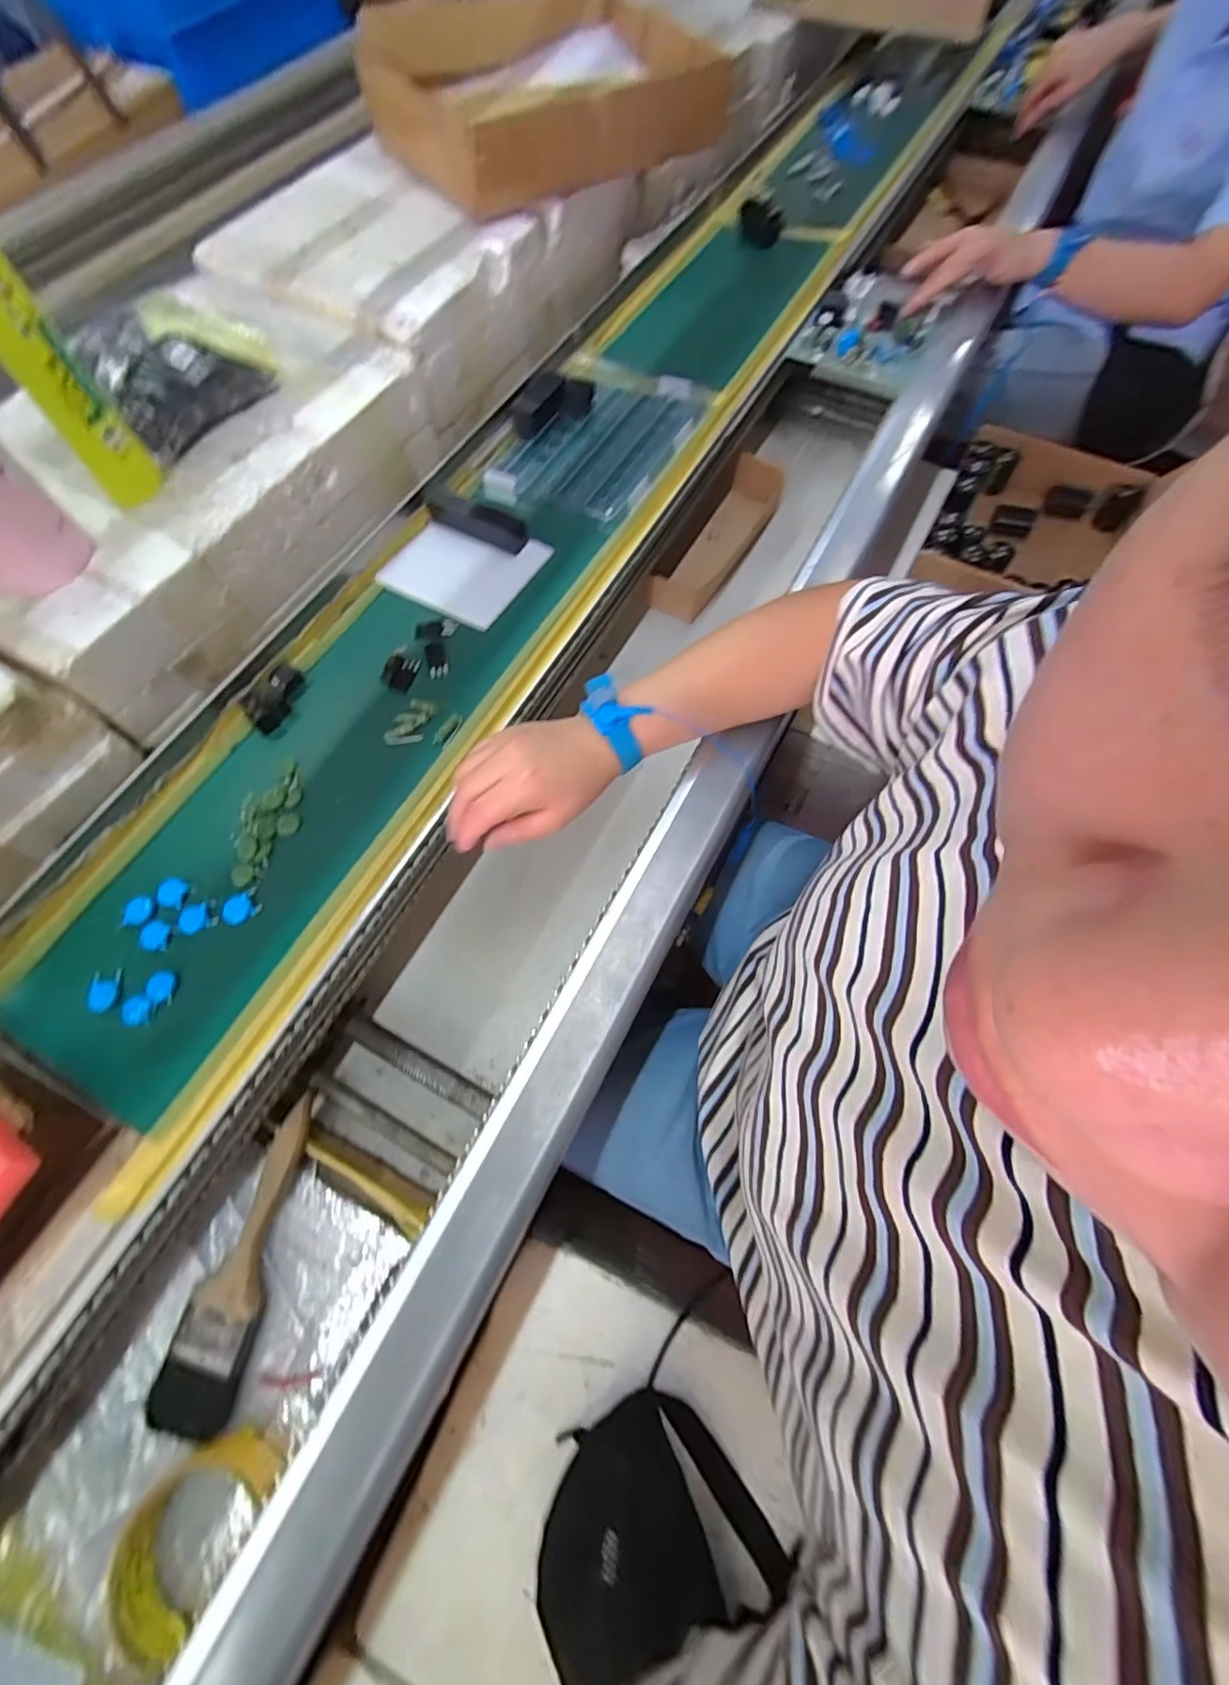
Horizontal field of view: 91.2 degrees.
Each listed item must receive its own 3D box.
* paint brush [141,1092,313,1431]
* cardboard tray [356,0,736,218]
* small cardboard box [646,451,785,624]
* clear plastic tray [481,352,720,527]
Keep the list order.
[{"bbox_3d":[-0.247,0.276,0.403,0.049,0.016,0.195,11,67,6],"label":"paint brush"},{"bbox_3d":[-0.080,-0.891,0.728,0.391,0.114,0.215,-10,67,-3],"label":"cardboard tray"},{"bbox_3d":[0.123,-0.350,0.691,0.064,0.044,0.243,28,70,12],"label":"small cardboard box"},{"bbox_3d":[-0.014,-0.408,0.606,0.158,0.017,0.229,28,70,12],"label":"clear plastic tray"}]

